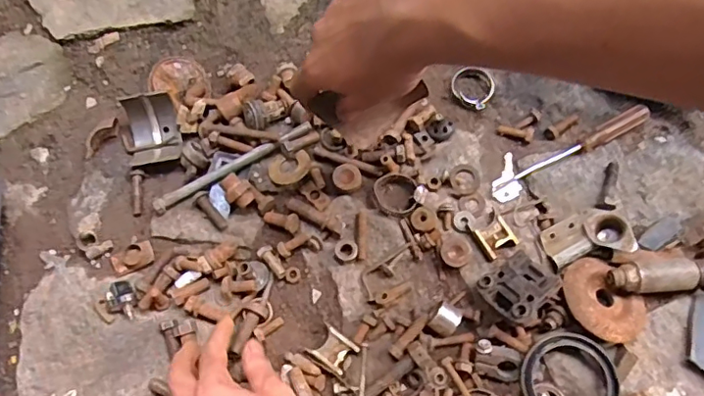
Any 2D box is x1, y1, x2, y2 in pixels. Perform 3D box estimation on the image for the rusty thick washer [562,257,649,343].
[{"bbox_3d":[0.201,0.082,0.448,0.054,0.012,0.070,-35,73,-31],"label":"rusty thick washer"}]

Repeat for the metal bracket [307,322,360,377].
[{"bbox_3d":[-0.015,0.124,0.460,0.034,0.008,0.030,35,77,12],"label":"metal bracket"}]

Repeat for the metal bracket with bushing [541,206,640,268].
[{"bbox_3d":[0.196,0.030,0.466,0.067,0.027,0.042,-10,72,-1],"label":"metal bracket with bushing"}]

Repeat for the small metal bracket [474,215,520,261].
[{"bbox_3d":[0.123,0.034,0.474,0.031,0.008,0.029,-27,74,-6],"label":"small metal bracket"}]

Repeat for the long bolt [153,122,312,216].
[{"bbox_3d":[-0.107,-0.029,0.507,0.156,0.013,0.012,-29,74,-7],"label":"long bolt"}]

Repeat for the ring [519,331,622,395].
[{"bbox_3d":[0.169,0.143,0.435,0.075,0.020,0.074,-1,73,2],"label":"ring"}]

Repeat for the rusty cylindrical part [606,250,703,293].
[{"bbox_3d":[0.252,0.066,0.453,0.086,0.030,0.032,-10,70,1],"label":"rusty cylindrical part"}]

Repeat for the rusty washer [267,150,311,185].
[{"bbox_3d":[-0.057,-0.027,0.507,0.039,0.008,0.031,-7,72,0],"label":"rusty washer"}]

